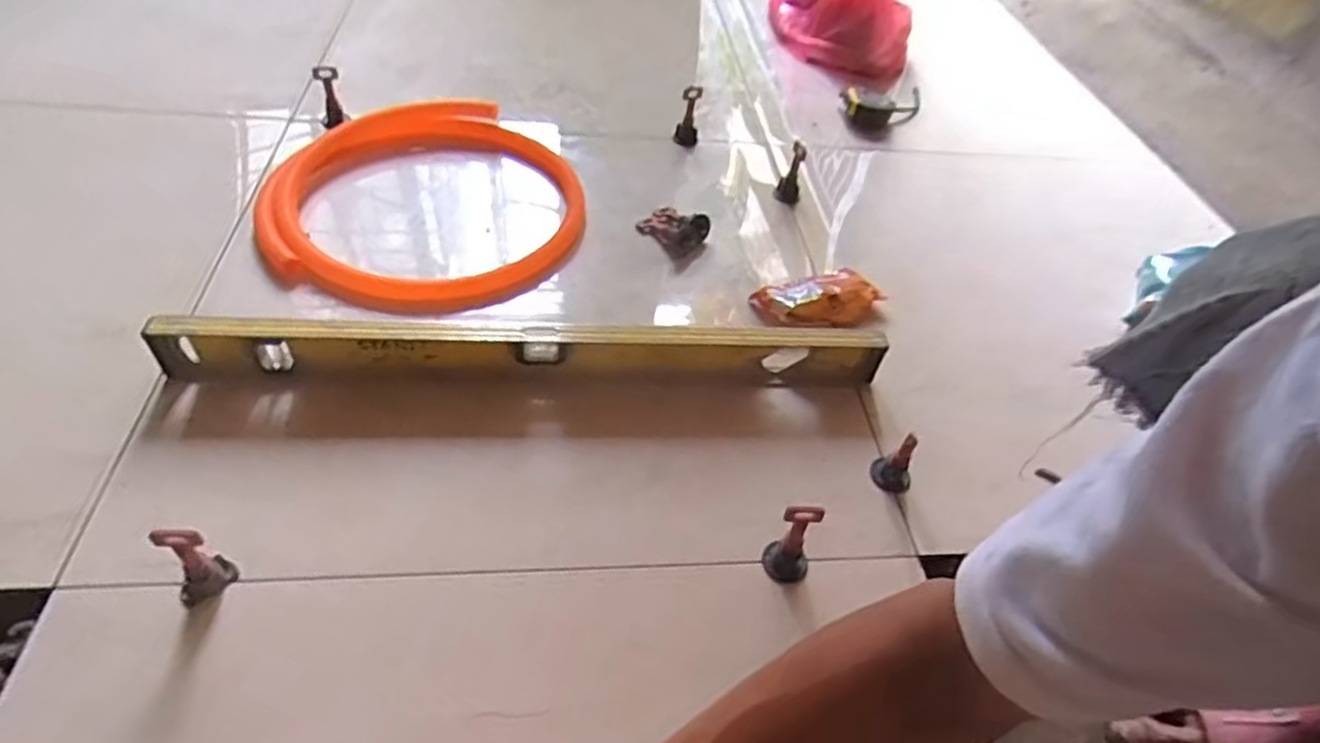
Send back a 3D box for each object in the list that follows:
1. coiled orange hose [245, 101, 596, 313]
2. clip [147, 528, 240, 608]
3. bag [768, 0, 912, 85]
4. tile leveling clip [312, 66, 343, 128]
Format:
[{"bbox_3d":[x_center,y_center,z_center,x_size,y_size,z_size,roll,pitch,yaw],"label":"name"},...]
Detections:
[{"bbox_3d":[-0.250,-0.183,0.752,0.331,0.047,0.323,-17,53,-22],"label":"coiled orange hose"},{"bbox_3d":[-0.293,0.119,0.438,0.021,0.061,0.033,28,50,16],"label":"clip"},{"bbox_3d":[0.300,-0.606,1.117,0.226,0.170,0.240,12,48,2],"label":"bag"},{"bbox_3d":[-0.392,-0.327,0.831,0.028,0.067,0.026,-15,52,-21],"label":"tile leveling clip"}]

